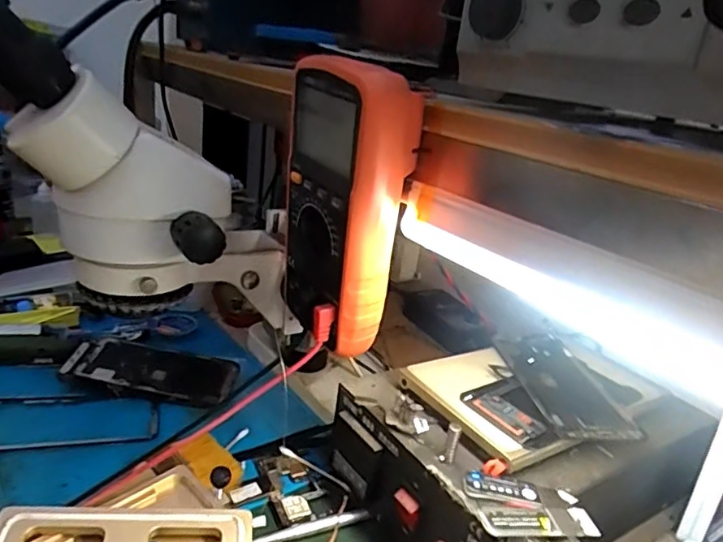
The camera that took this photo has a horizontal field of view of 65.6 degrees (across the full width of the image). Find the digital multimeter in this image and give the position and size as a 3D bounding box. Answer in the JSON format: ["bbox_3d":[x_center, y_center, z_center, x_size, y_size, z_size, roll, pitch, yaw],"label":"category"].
[{"bbox_3d":[-0.011,-0.039,0.356,0.053,0.167,0.093,-5,23,-29],"label":"digital multimeter"}]

